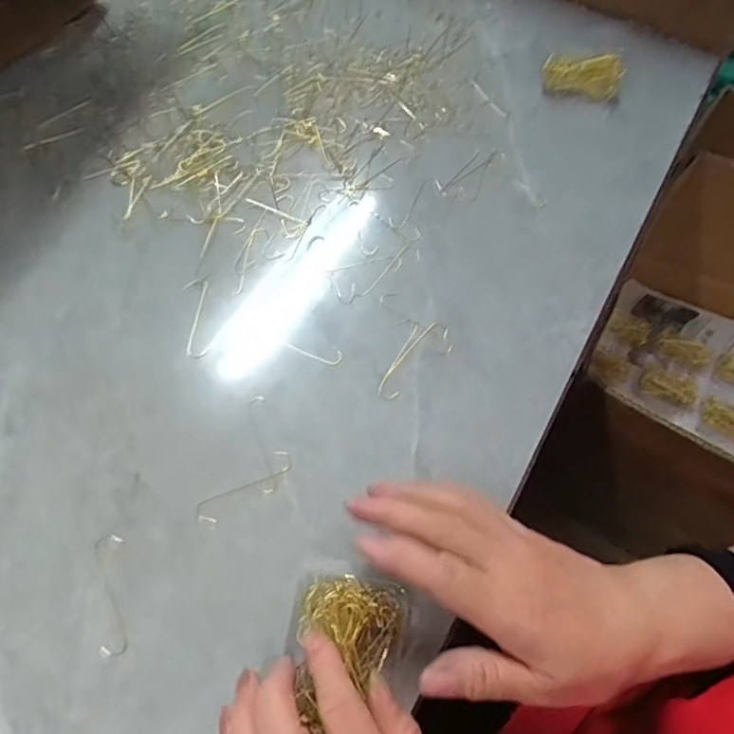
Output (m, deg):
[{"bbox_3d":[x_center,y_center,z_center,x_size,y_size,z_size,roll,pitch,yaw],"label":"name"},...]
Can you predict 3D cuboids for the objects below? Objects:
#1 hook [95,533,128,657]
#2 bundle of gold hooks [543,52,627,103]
[{"bbox_3d":[-0.139,0.122,0.305,0.015,0.004,0.064,-11,63,-9],"label":"hook"},{"bbox_3d":[0.203,-0.276,0.532,0.075,0.027,0.041,3,61,-2],"label":"bundle of gold hooks"}]

